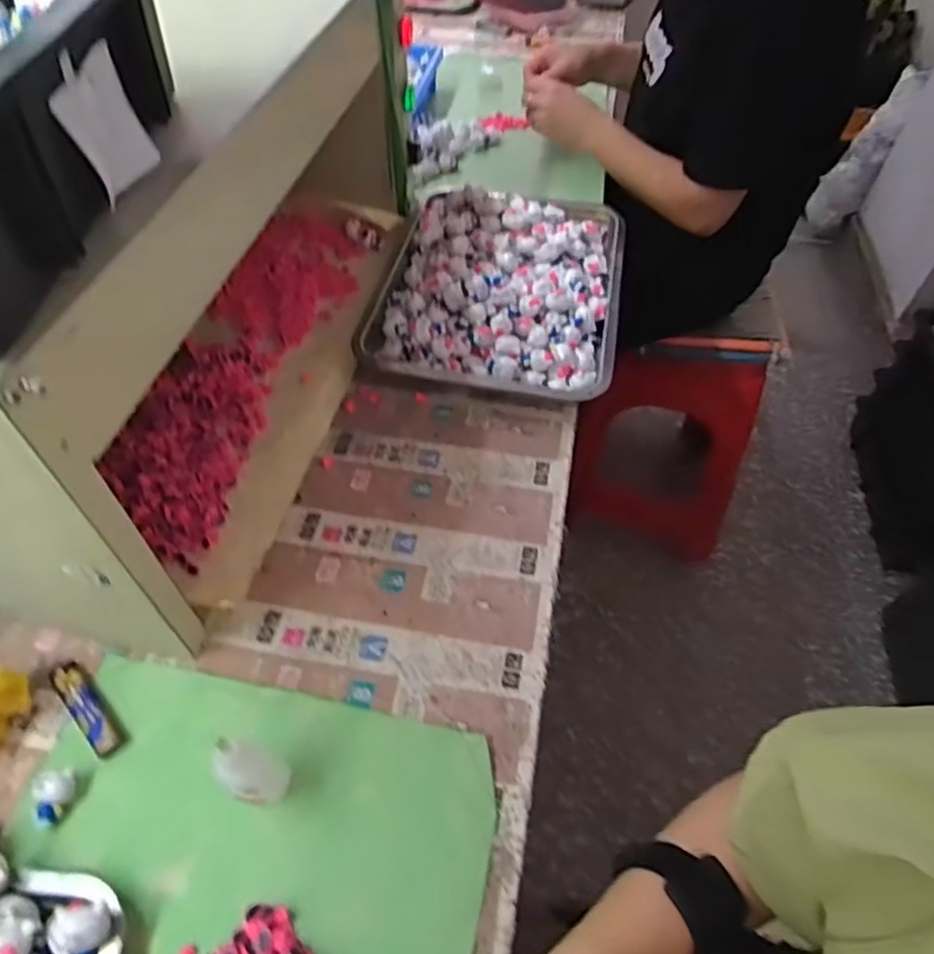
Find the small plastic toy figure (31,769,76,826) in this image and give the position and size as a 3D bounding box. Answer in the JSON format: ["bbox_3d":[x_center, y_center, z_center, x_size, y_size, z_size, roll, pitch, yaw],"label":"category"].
[{"bbox_3d":[-0.265,0.204,0.424,0.024,0.017,0.029,-23,57,-18],"label":"small plastic toy figure"}]

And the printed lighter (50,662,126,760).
[{"bbox_3d":[-0.267,0.162,0.464,0.019,0.013,0.078,-37,62,-25],"label":"printed lighter"}]

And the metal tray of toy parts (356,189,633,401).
[{"bbox_3d":[0.037,-0.219,0.732,0.260,0.059,0.320,10,53,6],"label":"metal tray of toy parts"}]

